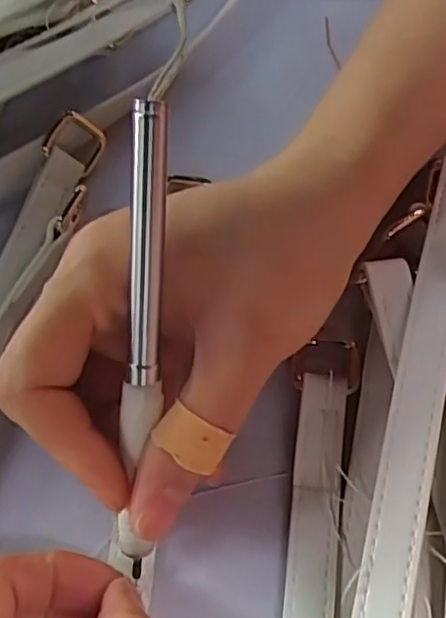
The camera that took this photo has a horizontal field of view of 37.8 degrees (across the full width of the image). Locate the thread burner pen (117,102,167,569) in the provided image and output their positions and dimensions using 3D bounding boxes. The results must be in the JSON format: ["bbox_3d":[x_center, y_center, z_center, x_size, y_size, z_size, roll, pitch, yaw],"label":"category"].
[{"bbox_3d":[-0.022,0.012,0.172,0.010,0.007,0.128,5,104,6],"label":"thread burner pen"}]

